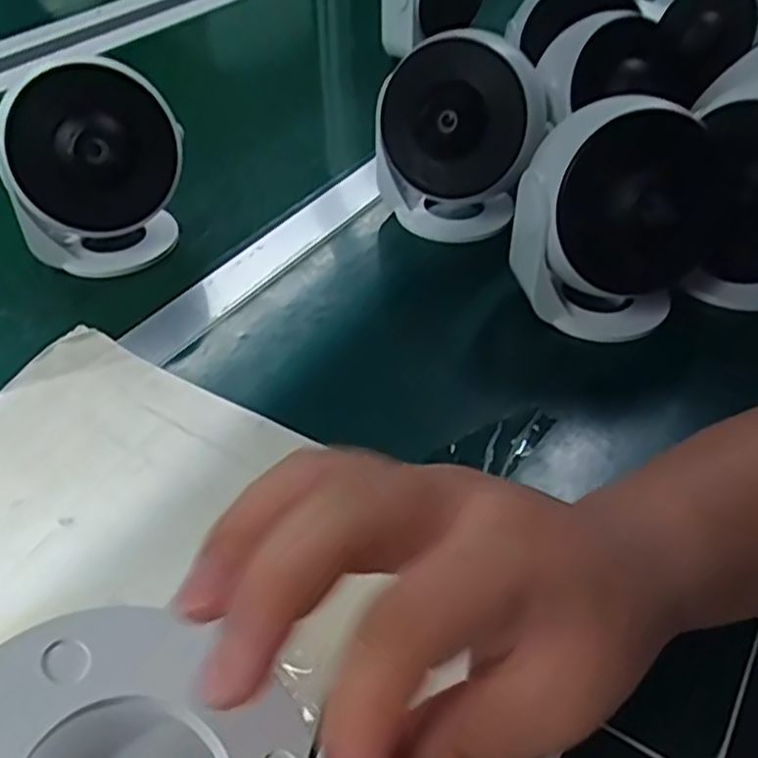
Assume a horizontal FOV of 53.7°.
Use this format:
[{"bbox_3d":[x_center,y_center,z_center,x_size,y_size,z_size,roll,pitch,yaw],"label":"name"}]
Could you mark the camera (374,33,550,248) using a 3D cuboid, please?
[{"bbox_3d":[0.059,-0.175,0.554,0.113,0.138,0.087,22,47,22],"label":"camera"}]

